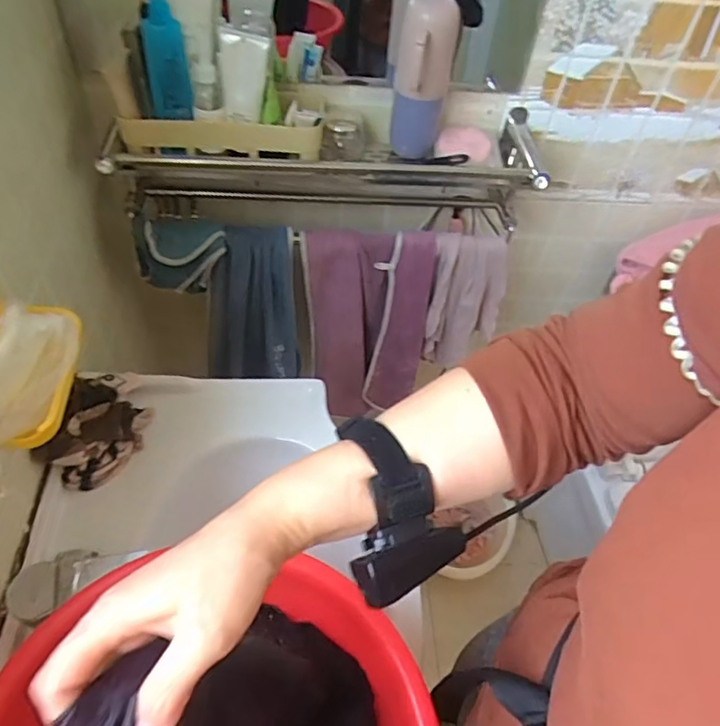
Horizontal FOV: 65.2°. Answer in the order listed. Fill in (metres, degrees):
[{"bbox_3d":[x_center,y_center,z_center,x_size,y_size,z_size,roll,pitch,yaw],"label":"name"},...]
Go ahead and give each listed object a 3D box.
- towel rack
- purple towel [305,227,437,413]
[{"bbox_3d":[-0.021,-0.265,0.803,0.616,0.145,0.166,0,50,-6],"label":"towel rack"},{"bbox_3d":[0.007,-0.052,0.967,0.193,0.388,0.067,-1,50,-7],"label":"purple towel"}]

